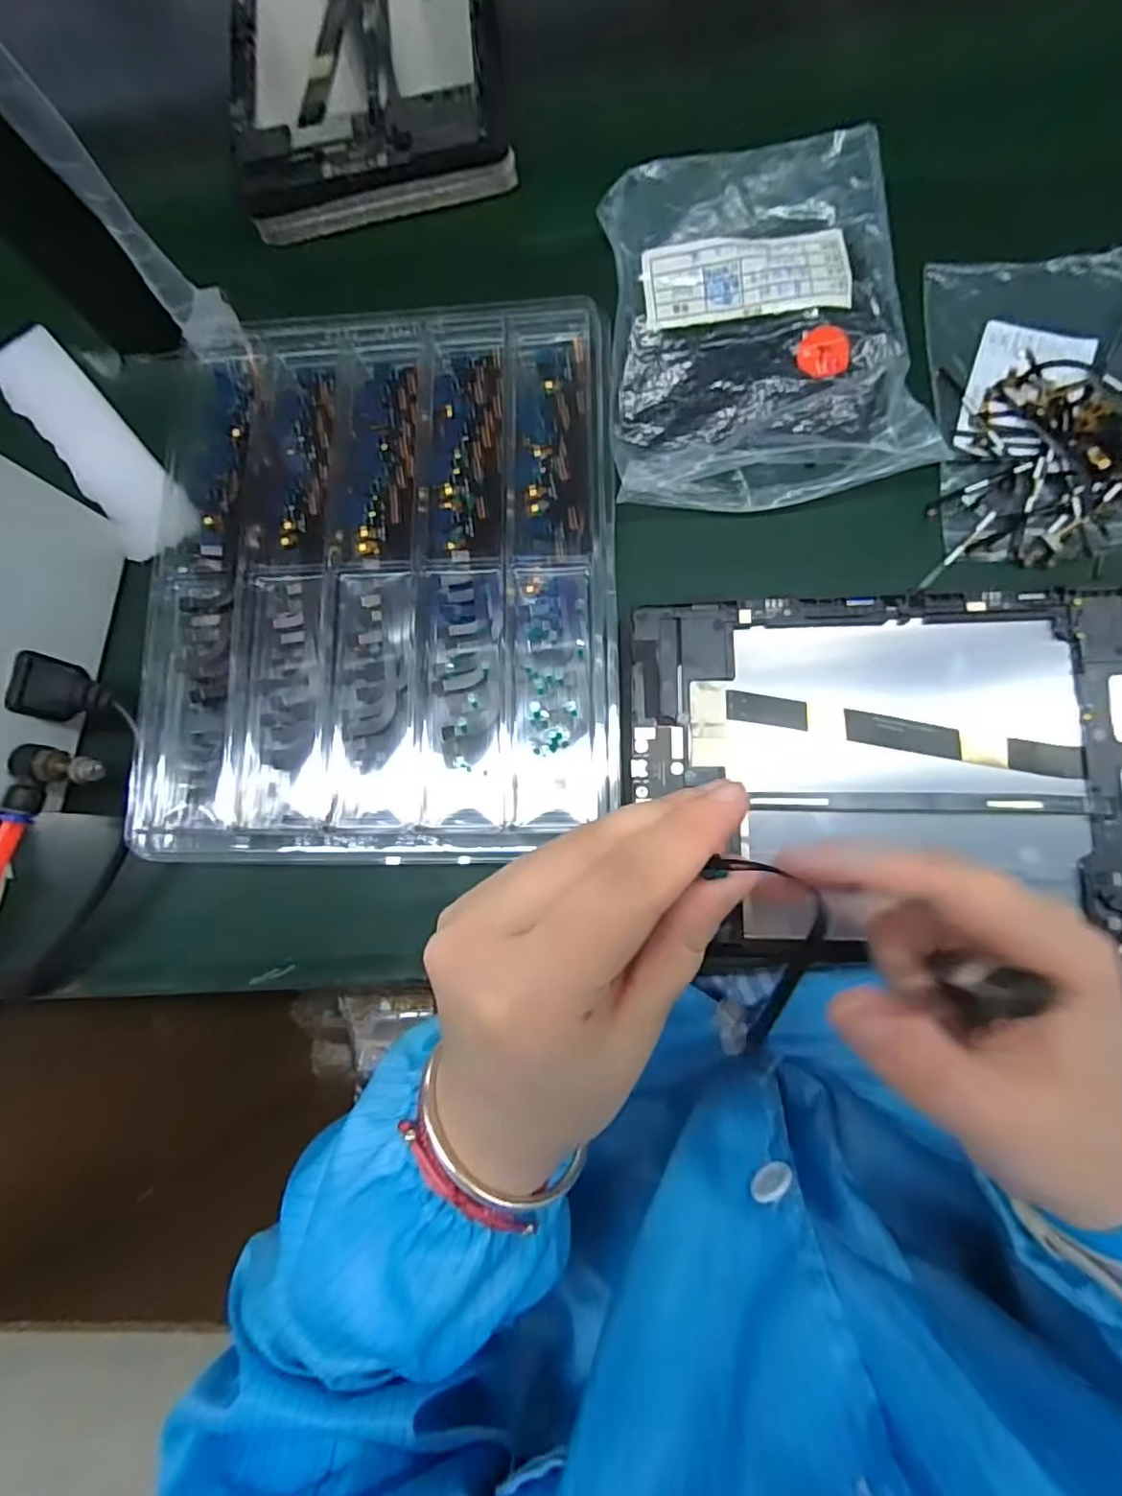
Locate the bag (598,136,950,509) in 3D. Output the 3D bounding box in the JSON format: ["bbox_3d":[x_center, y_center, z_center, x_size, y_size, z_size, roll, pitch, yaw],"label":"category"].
[{"bbox_3d":[0.093,-0.205,0.297,0.140,0.021,0.174,-7,79,4],"label":"bag"}]

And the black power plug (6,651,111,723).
[{"bbox_3d":[-0.243,-0.027,0.299,0.023,0.031,0.029,14,82,8],"label":"black power plug"}]

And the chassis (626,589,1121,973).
[{"bbox_3d":[0.149,0.010,0.251,0.237,0.007,0.151,-1,82,6],"label":"chassis"}]

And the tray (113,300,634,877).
[{"bbox_3d":[-0.087,-0.085,0.294,0.221,0.019,0.270,-2,82,4],"label":"tray"}]

